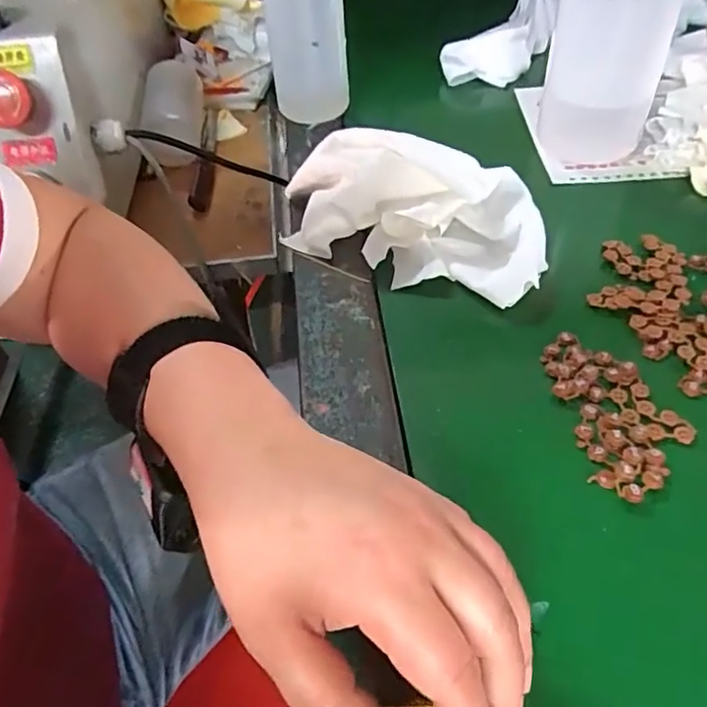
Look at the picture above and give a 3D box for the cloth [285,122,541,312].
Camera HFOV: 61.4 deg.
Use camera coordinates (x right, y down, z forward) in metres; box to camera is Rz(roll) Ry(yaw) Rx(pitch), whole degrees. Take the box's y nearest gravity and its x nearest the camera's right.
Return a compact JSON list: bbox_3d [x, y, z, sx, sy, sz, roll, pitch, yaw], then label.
[{"bbox_3d":[0.037,-0.088,0.375,0.166,0.057,0.115,-4,48,2],"label":"cloth"}]

